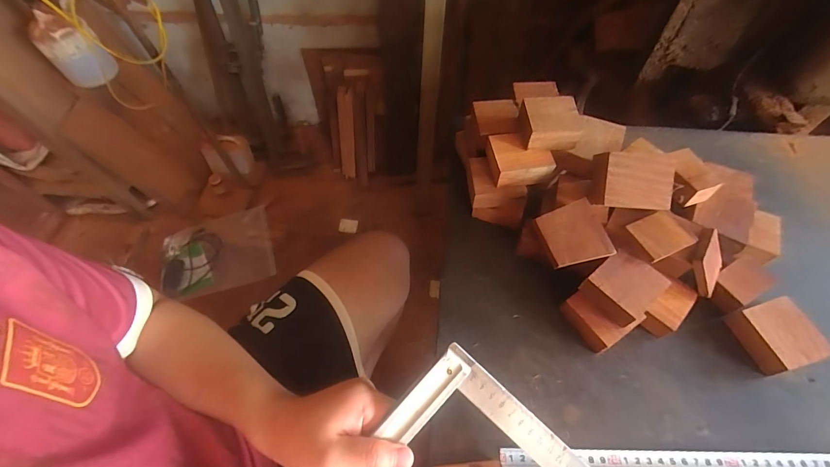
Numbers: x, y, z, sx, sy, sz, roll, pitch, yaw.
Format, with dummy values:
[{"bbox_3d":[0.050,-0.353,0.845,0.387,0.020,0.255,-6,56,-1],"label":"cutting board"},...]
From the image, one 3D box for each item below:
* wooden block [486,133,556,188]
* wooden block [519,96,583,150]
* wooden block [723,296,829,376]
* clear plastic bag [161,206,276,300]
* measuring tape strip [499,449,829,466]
[{"bbox_3d":[0.114,-0.084,0.418,0.066,0.028,0.055,-4,58,0],"label":"wooden block"},{"bbox_3d":[0.147,-0.121,0.409,0.058,0.027,0.054,-1,59,2],"label":"wooden block"},{"bbox_3d":[0.358,0.103,0.375,0.065,0.031,0.060,-14,60,-8],"label":"wooden block"},{"bbox_3d":[-0.742,0.076,1.419,0.403,0.050,0.292,-14,59,-6],"label":"clear plastic bag"},{"bbox_3d":[0.319,0.197,0.323,0.482,0.005,0.016,-1,60,2],"label":"measuring tape strip"}]

